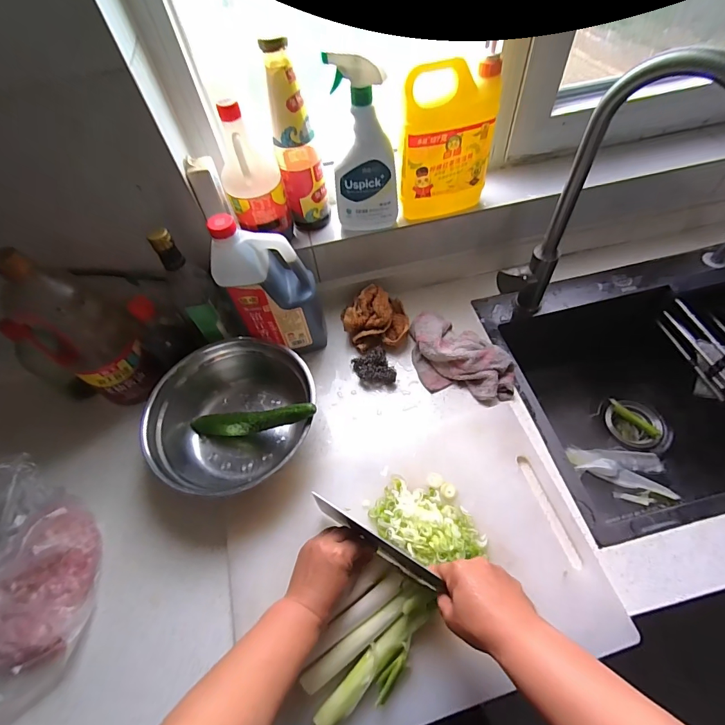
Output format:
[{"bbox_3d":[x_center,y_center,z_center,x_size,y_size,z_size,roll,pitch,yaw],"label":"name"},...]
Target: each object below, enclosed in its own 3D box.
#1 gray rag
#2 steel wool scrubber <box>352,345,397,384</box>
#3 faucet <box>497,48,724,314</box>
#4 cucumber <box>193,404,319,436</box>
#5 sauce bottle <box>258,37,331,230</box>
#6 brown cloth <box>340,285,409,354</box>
[{"bbox_3d":[0.161,-0.005,0.677,0.207,0.051,0.120,38,67,24],"label":"gray rag"},{"bbox_3d":[0.021,0.012,0.691,0.064,0.034,0.071,-18,58,-7],"label":"steel wool scrubber"},{"bbox_3d":[0.344,-0.184,0.555,0.234,0.424,0.057,32,65,22],"label":"faucet"},{"bbox_3d":[-0.174,0.092,0.611,0.246,0.035,0.029,-12,53,26],"label":"cucumber"},{"bbox_3d":[-0.103,-0.345,0.617,0.071,0.263,0.085,-12,57,-4],"label":"sauce bottle"},{"bbox_3d":[0.023,-0.079,0.723,0.123,0.075,0.102,-1,57,3],"label":"brown cloth"}]

